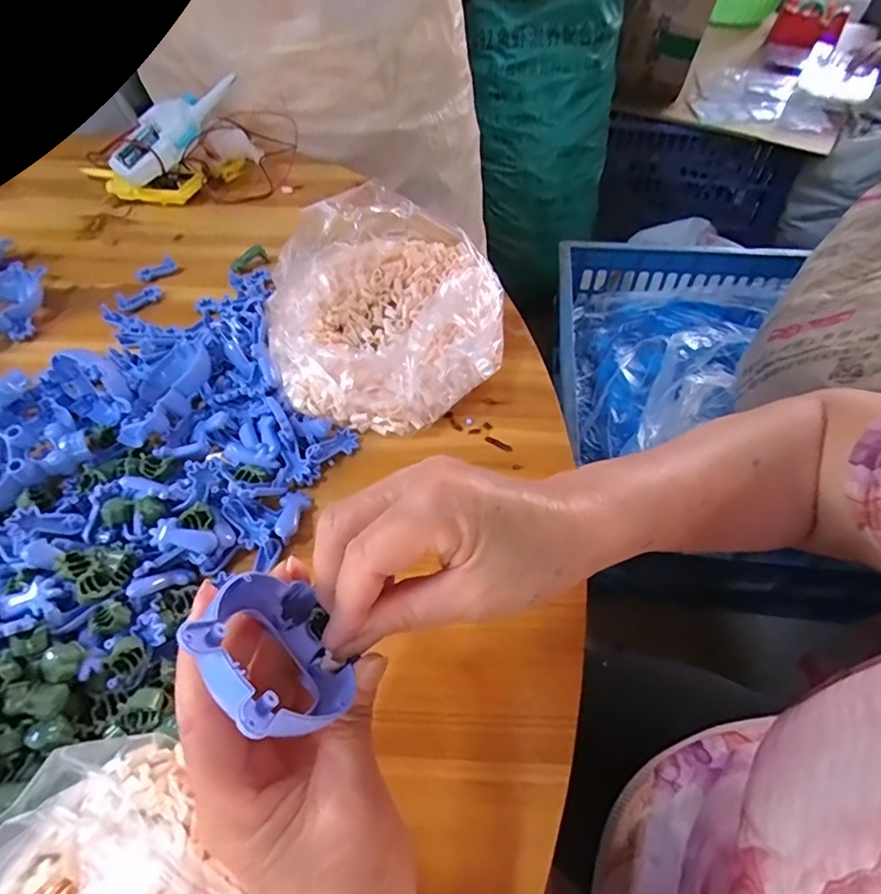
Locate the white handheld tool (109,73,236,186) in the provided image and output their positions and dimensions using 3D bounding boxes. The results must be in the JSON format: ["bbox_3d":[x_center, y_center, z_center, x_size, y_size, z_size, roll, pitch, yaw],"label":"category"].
[{"bbox_3d":[-0.295,-0.359,0.586,0.063,0.029,0.164,35,80,29],"label":"white handheld tool"}]

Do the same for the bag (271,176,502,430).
[{"bbox_3d":[-0.038,-0.117,0.428,0.176,0.080,0.210,3,54,5],"label":"bag"}]

